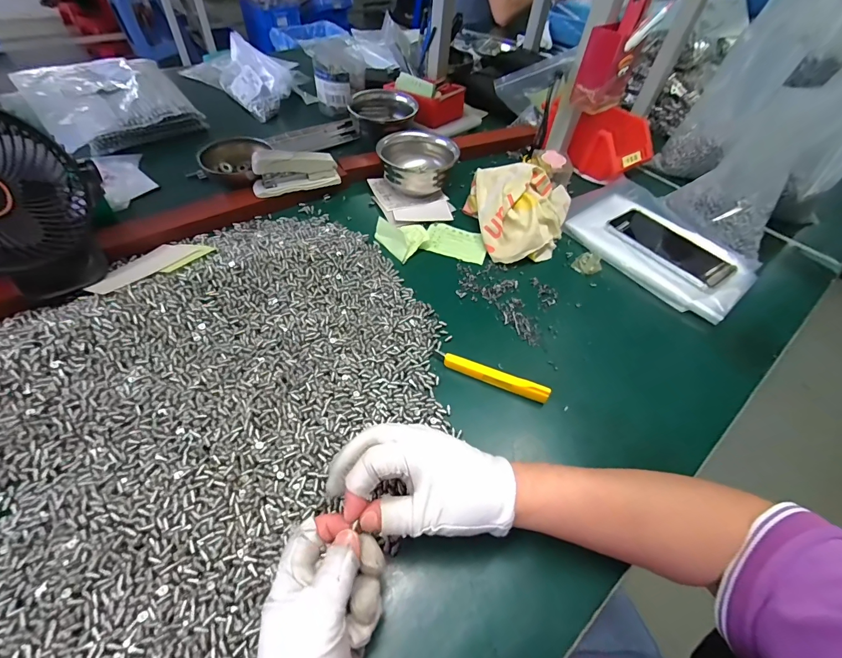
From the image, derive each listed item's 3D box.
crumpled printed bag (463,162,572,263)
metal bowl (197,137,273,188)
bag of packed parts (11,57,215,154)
[{"bbox_3d":[0.148,-0.169,0.547,0.155,0.078,0.153,6,52,0],"label":"crumpled printed bag"},{"bbox_3d":[-0.289,-0.259,0.592,0.094,0.056,0.094,3,52,-3],"label":"metal bowl"},{"bbox_3d":[-0.575,-0.426,0.704,0.224,0.047,0.285,-32,61,-26],"label":"bag of packed parts"}]

